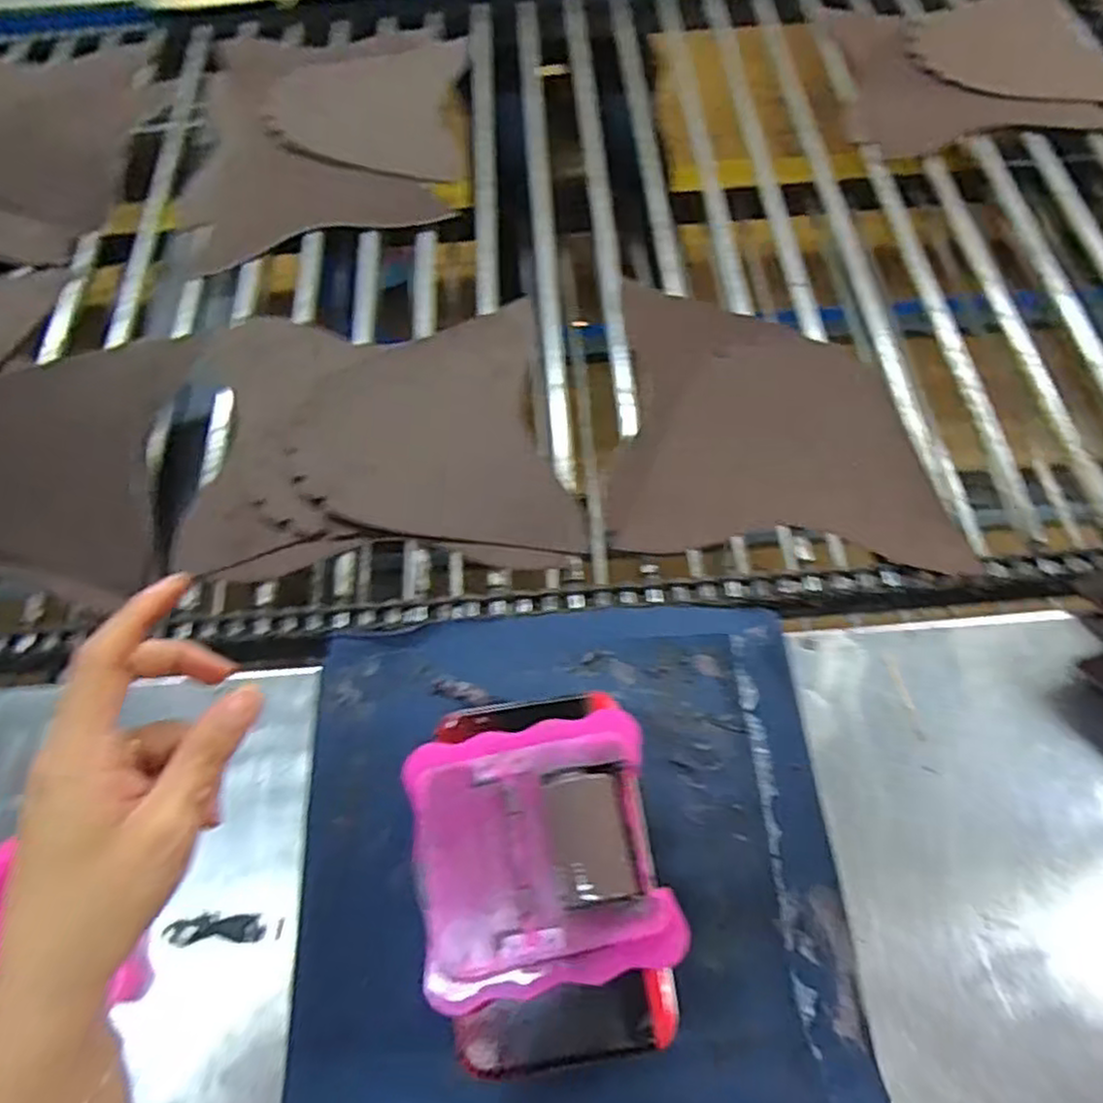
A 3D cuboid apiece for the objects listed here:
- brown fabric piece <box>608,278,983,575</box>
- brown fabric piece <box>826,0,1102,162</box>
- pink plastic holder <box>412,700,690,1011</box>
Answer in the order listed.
[{"bbox_3d":[0.182,-0.109,0.593,0.254,0.020,0.257,3,65,4],"label":"brown fabric piece"},{"bbox_3d":[0.462,-0.538,0.794,0.303,0.030,0.246,-7,64,-1],"label":"brown fabric piece"},{"bbox_3d":[-0.005,0.129,0.316,0.104,0.012,0.106,-10,64,-4],"label":"pink plastic holder"}]

